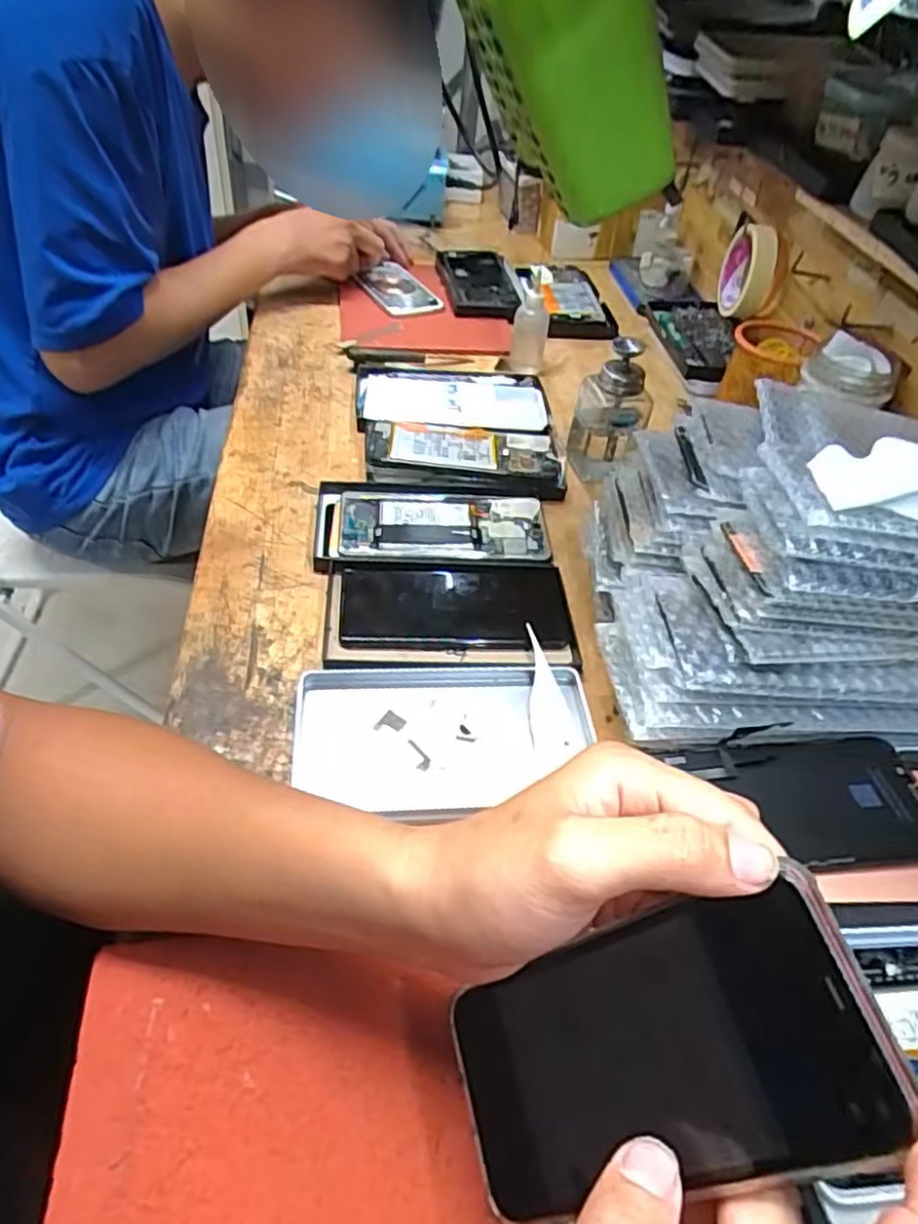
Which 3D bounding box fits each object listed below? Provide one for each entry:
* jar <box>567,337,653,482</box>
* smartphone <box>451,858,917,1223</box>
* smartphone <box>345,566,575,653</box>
[{"bbox_3d":[0.139,-0.185,0.630,0.066,0.118,0.067,12,46,6],"label":"jar"},{"bbox_3d":[0.060,0.145,0.228,0.005,0.149,0.073,24,40,-45],"label":"smartphone"},{"bbox_3d":[-0.003,-0.003,0.505,0.161,0.013,0.074,0,46,-5],"label":"smartphone"}]

